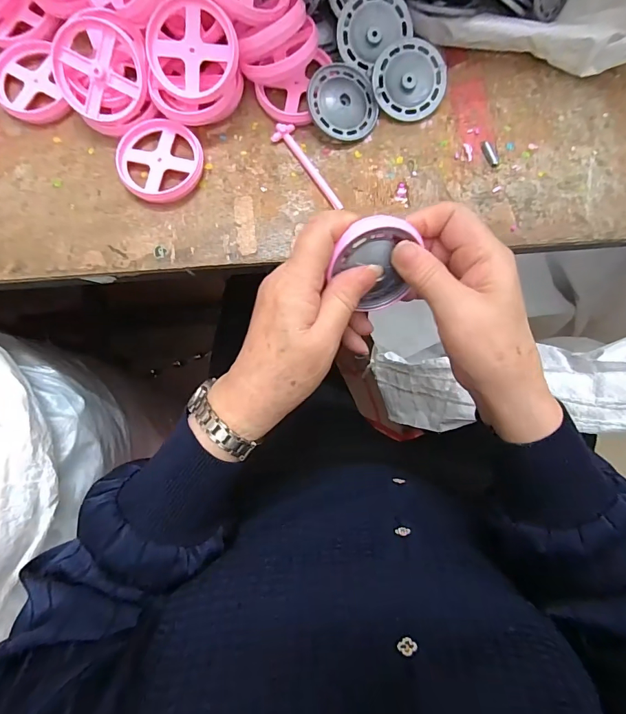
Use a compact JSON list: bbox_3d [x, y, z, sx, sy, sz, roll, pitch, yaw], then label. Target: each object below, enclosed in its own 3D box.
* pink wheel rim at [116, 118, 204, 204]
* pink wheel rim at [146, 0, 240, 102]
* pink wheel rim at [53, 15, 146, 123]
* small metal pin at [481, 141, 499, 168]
[{"bbox_3d":[-0.118,-0.152,0.310,0.063,0.013,0.065,0,84,-1],"label":"pink wheel rim"},{"bbox_3d":[-0.086,-0.221,0.286,0.062,0.009,0.062,0,112,0],"label":"pink wheel rim"},{"bbox_3d":[-0.157,-0.211,0.294,0.062,0.010,0.064,-2,114,-3],"label":"pink wheel rim"},{"bbox_3d":[0.143,-0.164,0.320,0.007,0.004,0.024,-21,84,-3],"label":"small metal pin"}]

